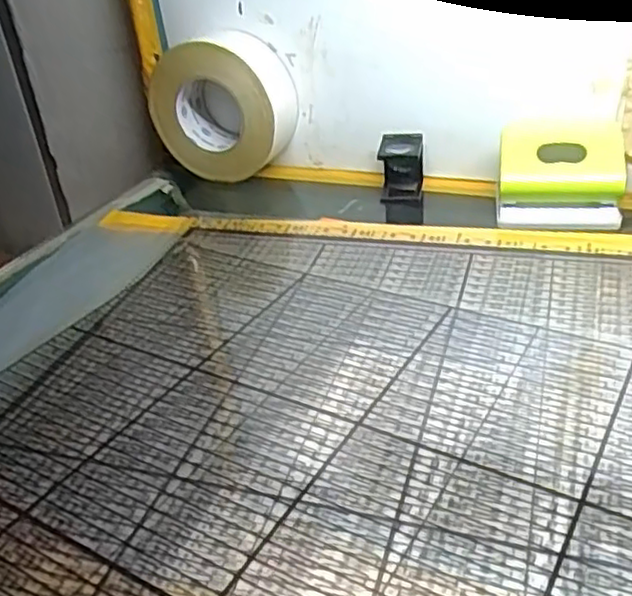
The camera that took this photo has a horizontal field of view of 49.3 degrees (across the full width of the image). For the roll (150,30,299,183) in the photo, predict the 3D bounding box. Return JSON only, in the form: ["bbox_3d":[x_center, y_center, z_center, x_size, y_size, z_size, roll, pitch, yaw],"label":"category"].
[{"bbox_3d":[-0.096,-0.194,0.713,0.142,0.135,0.059,9,35,24],"label":"roll"}]

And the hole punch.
[{"bbox_3d":[0.205,-0.108,0.582,0.099,0.070,0.066,1,32,12],"label":"hole punch"}]

